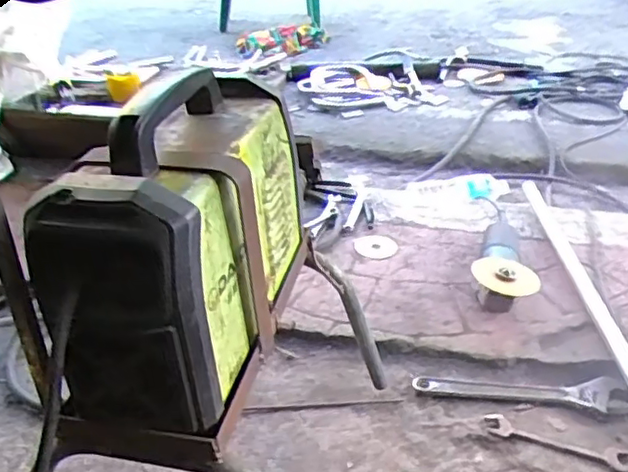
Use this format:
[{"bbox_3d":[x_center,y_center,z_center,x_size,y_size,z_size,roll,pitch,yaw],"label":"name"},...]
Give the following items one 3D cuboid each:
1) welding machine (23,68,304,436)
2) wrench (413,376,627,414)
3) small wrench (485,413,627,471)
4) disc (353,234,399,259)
[{"bbox_3d":[-0.100,-0.006,0.555,0.122,0.210,0.289,7,31,12],"label":"welding machine"},{"bbox_3d":[0.284,0.208,0.883,0.284,0.014,0.058,4,30,7],"label":"wrench"},{"bbox_3d":[0.306,0.257,0.806,0.173,0.009,0.036,10,32,17],"label":"small wrench"},{"bbox_3d":[0.111,0.018,1.156,0.077,0.005,0.068,-2,42,-6],"label":"disc"}]

